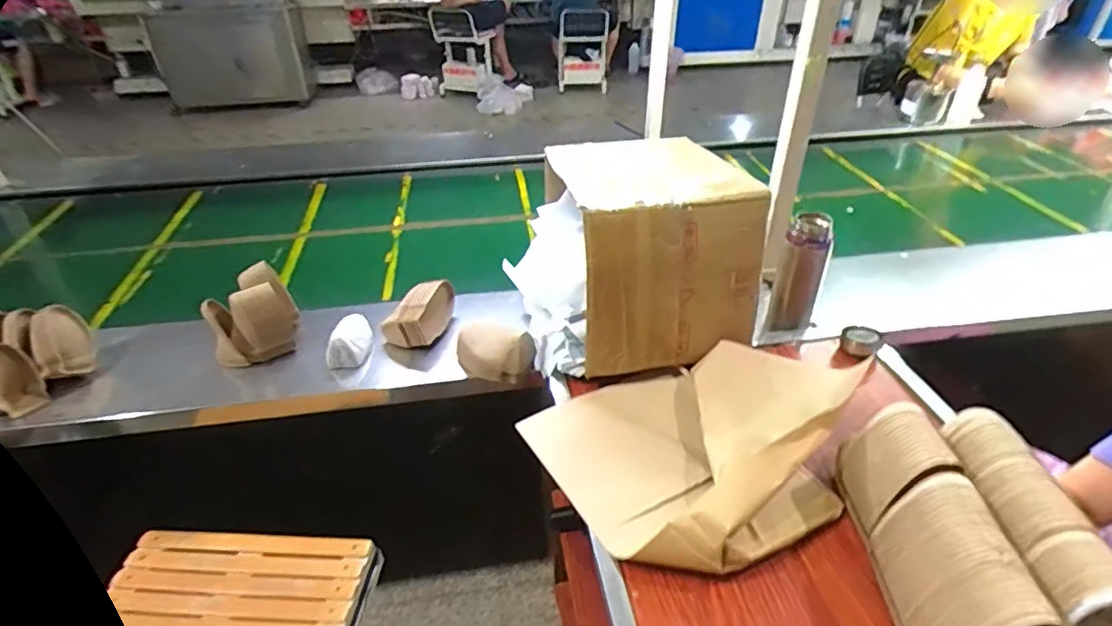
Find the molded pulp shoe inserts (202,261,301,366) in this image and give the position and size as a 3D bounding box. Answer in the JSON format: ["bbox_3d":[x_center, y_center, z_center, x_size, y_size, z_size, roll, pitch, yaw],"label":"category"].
[{"bbox_3d":[-0.554,0.006,1.079,0.150,0.153,0.138,-20,40,-24],"label":"molded pulp shoe inserts"}]

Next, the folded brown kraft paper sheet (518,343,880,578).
[{"bbox_3d":[0.189,0.163,0.812,0.363,0.134,0.350,-18,40,-22],"label":"folded brown kraft paper sheet"}]

